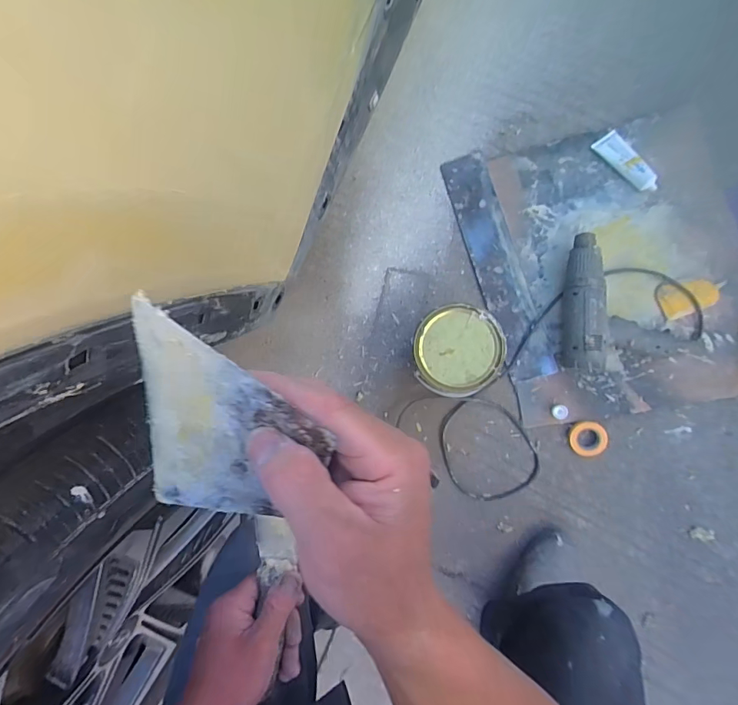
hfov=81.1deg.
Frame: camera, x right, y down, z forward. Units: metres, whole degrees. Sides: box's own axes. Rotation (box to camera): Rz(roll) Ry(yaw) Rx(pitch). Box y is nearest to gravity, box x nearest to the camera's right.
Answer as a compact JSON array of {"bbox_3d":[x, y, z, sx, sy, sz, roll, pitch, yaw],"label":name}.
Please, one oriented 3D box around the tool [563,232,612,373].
[{"bbox_3d":[0.396,-0.090,0.794,0.079,0.088,0.251,-5,85,7],"label":"tool"}]

